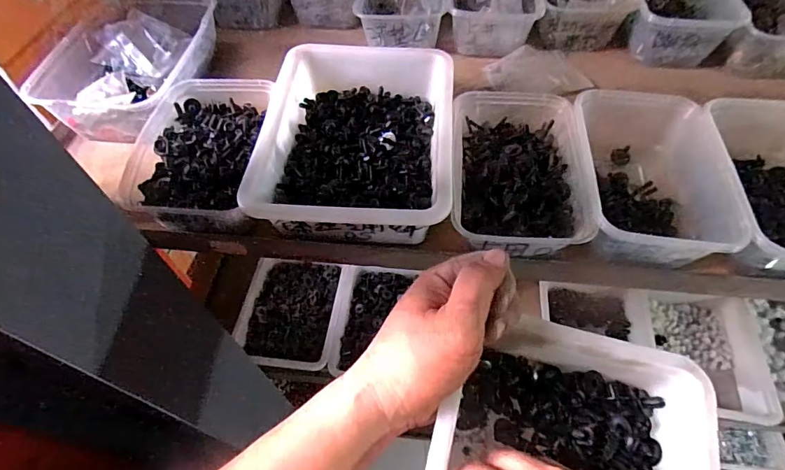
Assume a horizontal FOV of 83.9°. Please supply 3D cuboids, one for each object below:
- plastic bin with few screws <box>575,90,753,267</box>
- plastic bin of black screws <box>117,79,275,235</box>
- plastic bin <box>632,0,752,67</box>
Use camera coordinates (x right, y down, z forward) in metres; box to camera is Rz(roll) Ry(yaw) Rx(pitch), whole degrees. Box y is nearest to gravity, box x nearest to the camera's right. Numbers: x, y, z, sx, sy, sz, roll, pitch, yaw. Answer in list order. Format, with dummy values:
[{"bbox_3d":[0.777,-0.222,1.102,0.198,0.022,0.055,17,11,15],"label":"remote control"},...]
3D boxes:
[{"bbox_3d":[0.222,-0.050,0.394,0.114,0.065,0.164,5,56,4],"label":"plastic bin with few screws"},{"bbox_3d":[-0.181,-0.078,0.427,0.119,0.050,0.194,-3,56,-1],"label":"plastic bin of black screws"},{"bbox_3d":[0.350,-0.285,0.550,0.110,0.062,0.157,6,56,6],"label":"plastic bin"}]

